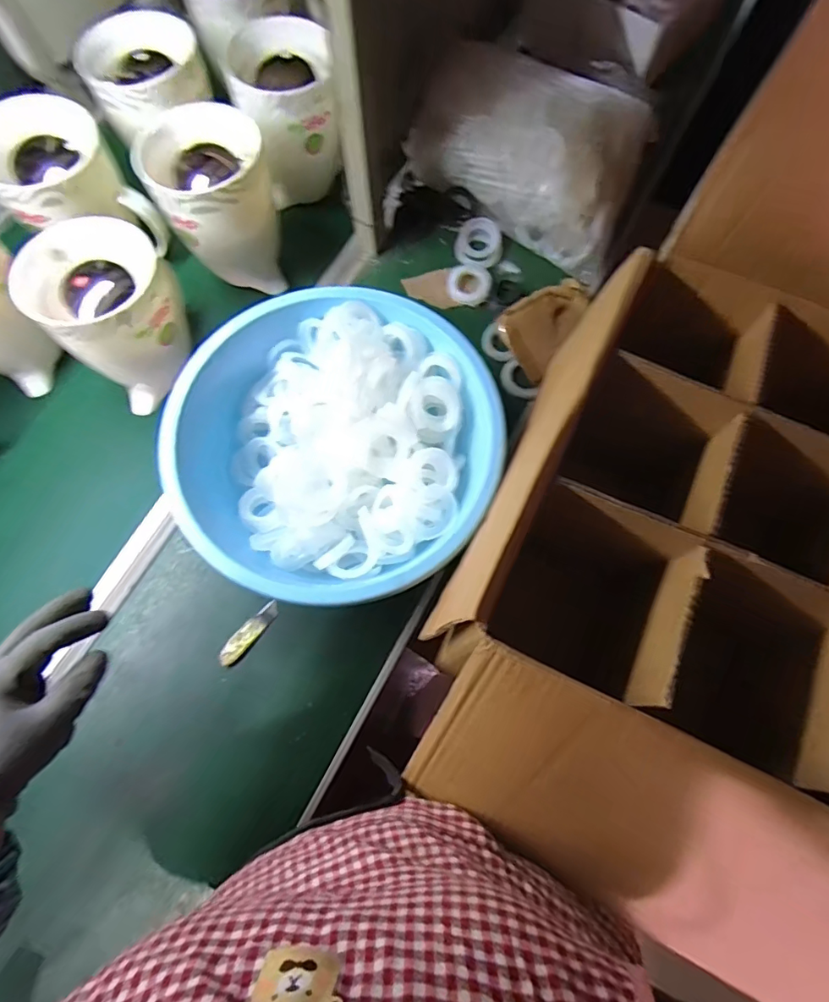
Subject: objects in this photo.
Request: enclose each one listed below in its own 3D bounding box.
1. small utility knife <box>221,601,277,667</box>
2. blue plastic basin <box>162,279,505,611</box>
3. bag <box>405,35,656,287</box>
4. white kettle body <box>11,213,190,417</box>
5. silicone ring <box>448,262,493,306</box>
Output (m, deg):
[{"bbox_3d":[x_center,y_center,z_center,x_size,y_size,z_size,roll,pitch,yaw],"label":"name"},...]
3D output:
[{"bbox_3d":[-0.201,0.160,0.626,0.023,0.008,0.090,39,77,11],"label":"small utility knife"},{"bbox_3d":[-0.090,-0.061,0.605,0.347,0.109,0.344,35,77,10],"label":"blue plastic basin"},{"bbox_3d":[0.165,-0.510,0.752,0.337,0.142,0.196,27,75,8],"label":"bag"},{"bbox_3d":[-0.359,-0.220,0.650,0.150,0.174,0.172,-43,77,-11],"label":"white kettle body"},{"bbox_3d":[0.083,-0.326,0.776,0.064,0.018,0.062,0,96,-2],"label":"silicone ring"}]

